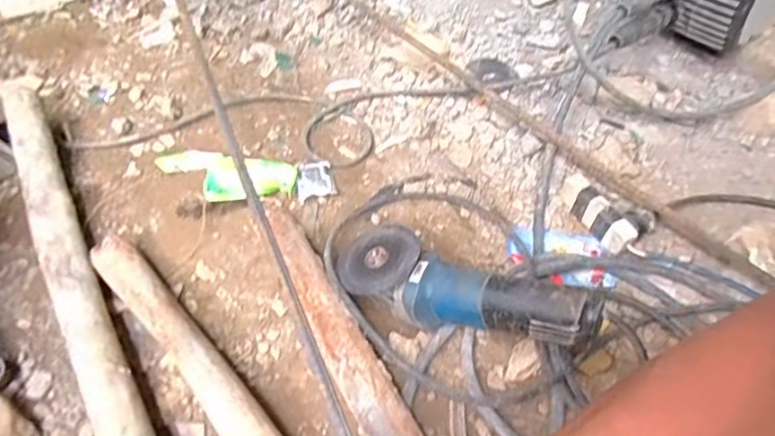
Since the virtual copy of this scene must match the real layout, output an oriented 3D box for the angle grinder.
[{"bbox_3d":[0.076,0.081,0.599,0.290,0.073,0.098,12,56,29],"label":"angle grinder"}]

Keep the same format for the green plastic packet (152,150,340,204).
[{"bbox_3d":[-0.193,-0.052,0.763,0.234,0.028,0.073,4,53,2],"label":"green plastic packet"}]

